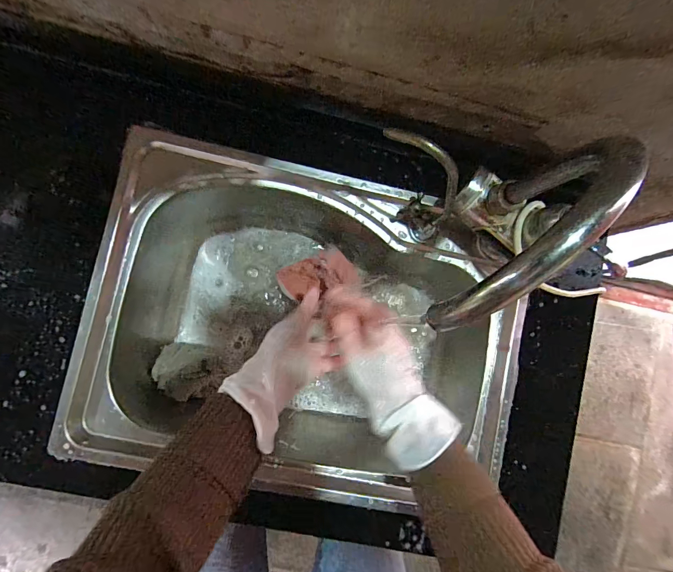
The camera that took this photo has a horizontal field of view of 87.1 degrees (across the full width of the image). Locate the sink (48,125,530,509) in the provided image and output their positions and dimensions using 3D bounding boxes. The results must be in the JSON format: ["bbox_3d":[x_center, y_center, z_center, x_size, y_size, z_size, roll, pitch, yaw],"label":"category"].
[{"bbox_3d":[-0.043,0.069,0.566,0.583,0.203,0.437,14,86,-4],"label":"sink"}]

